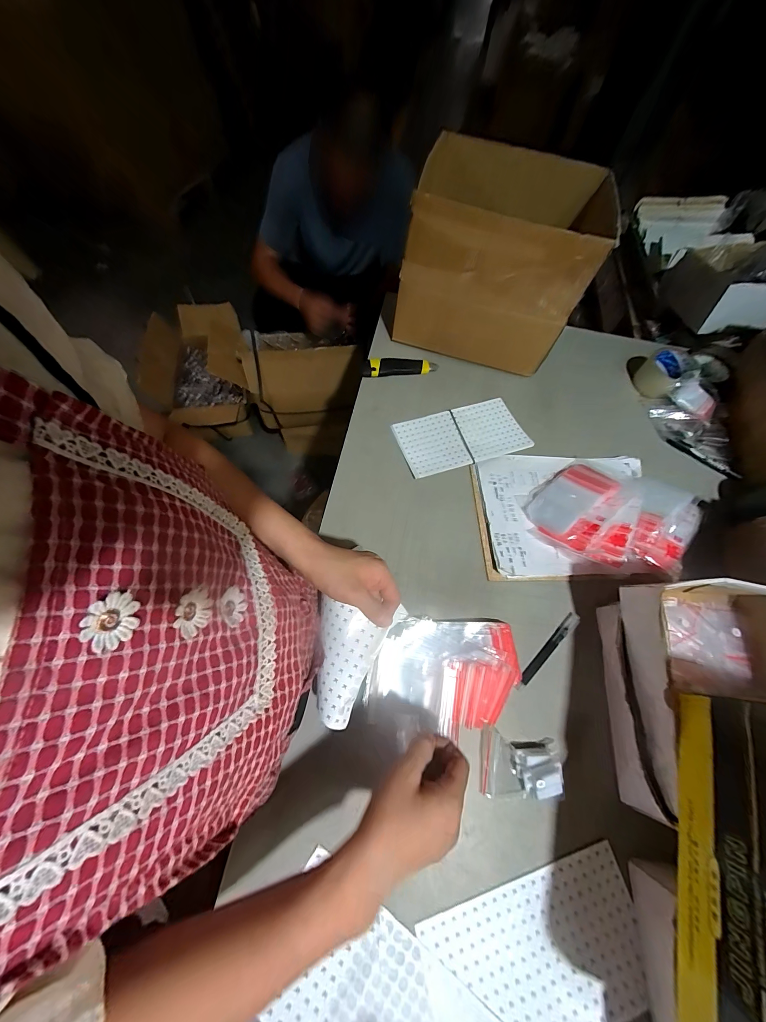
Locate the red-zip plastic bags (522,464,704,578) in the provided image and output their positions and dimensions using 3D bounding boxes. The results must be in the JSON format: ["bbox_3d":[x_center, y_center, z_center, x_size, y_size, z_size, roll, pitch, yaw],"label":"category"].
[{"bbox_3d":[0.375,0.007,0.526,0.266,0.041,0.188,20,65,5],"label":"red-zip plastic bags"}]

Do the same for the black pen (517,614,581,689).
[{"bbox_3d":[0.229,0.194,0.455,0.139,0.011,0.015,-40,74,-20],"label":"black pen"}]

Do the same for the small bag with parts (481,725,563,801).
[{"bbox_3d":[0.166,0.307,0.391,0.091,0.033,0.067,11,65,1],"label":"small bag with parts"}]

